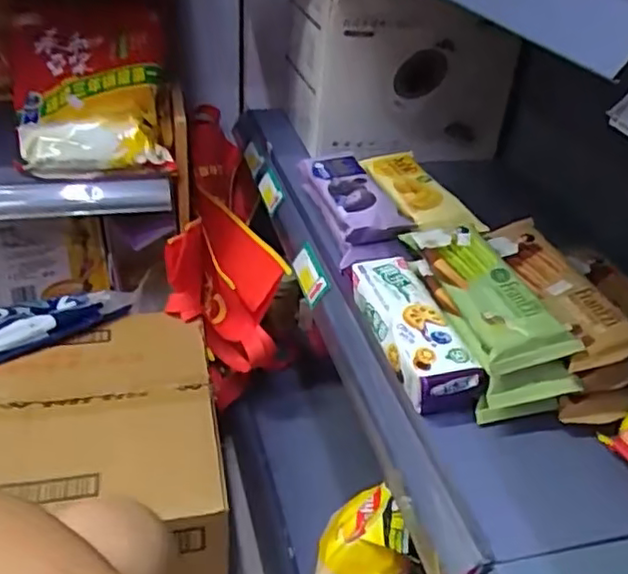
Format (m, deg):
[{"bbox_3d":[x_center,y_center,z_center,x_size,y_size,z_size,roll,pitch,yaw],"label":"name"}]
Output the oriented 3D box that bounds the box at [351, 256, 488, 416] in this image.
[{"bbox_3d":[0.088,0.043,0.610,0.059,0.054,0.184,-5,35,-16],"label":"box"}]

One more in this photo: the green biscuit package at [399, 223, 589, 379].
[{"bbox_3d":[0.150,0.007,0.598,0.071,0.044,0.193,-5,35,-16],"label":"green biscuit package"}]

